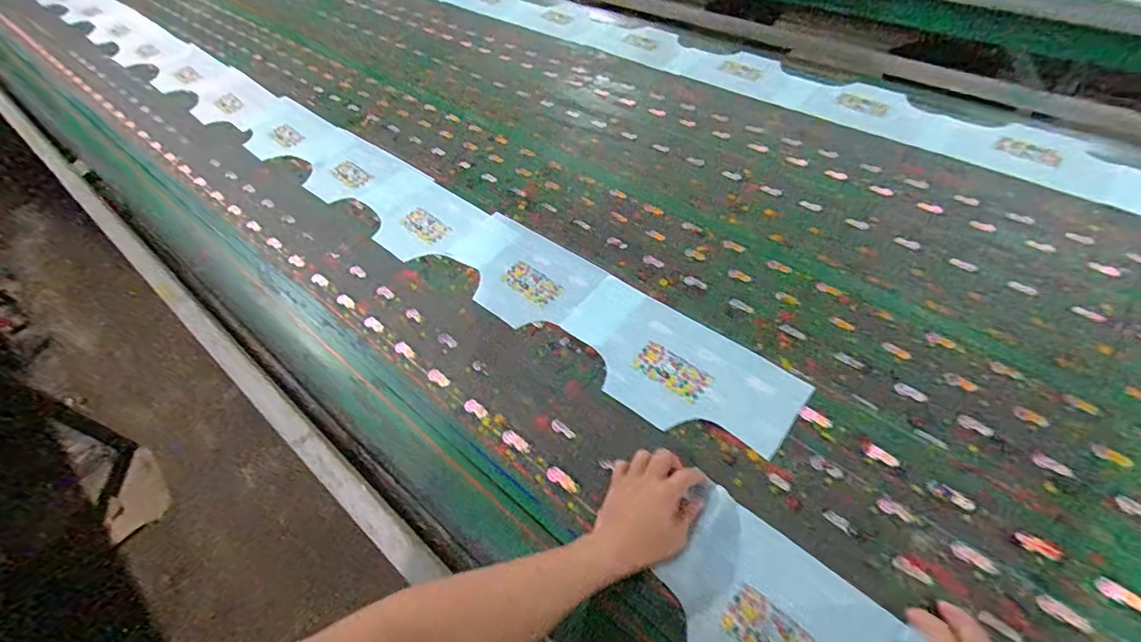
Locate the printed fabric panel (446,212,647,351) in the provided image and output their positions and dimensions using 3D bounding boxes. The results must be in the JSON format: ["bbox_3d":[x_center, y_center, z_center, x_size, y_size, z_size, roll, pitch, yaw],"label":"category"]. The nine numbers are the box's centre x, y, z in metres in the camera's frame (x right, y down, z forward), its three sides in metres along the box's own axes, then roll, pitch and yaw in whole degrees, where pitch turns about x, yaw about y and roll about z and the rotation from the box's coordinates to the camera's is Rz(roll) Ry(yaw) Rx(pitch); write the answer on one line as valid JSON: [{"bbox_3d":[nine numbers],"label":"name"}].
[{"bbox_3d":[-0.058,-0.064,0.799,0.324,0.007,0.165,32,61,27],"label":"printed fabric panel"}]

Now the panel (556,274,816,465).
[{"bbox_3d":[0.133,0.059,0.682,0.328,0.006,0.163,32,61,27],"label":"panel"}]

